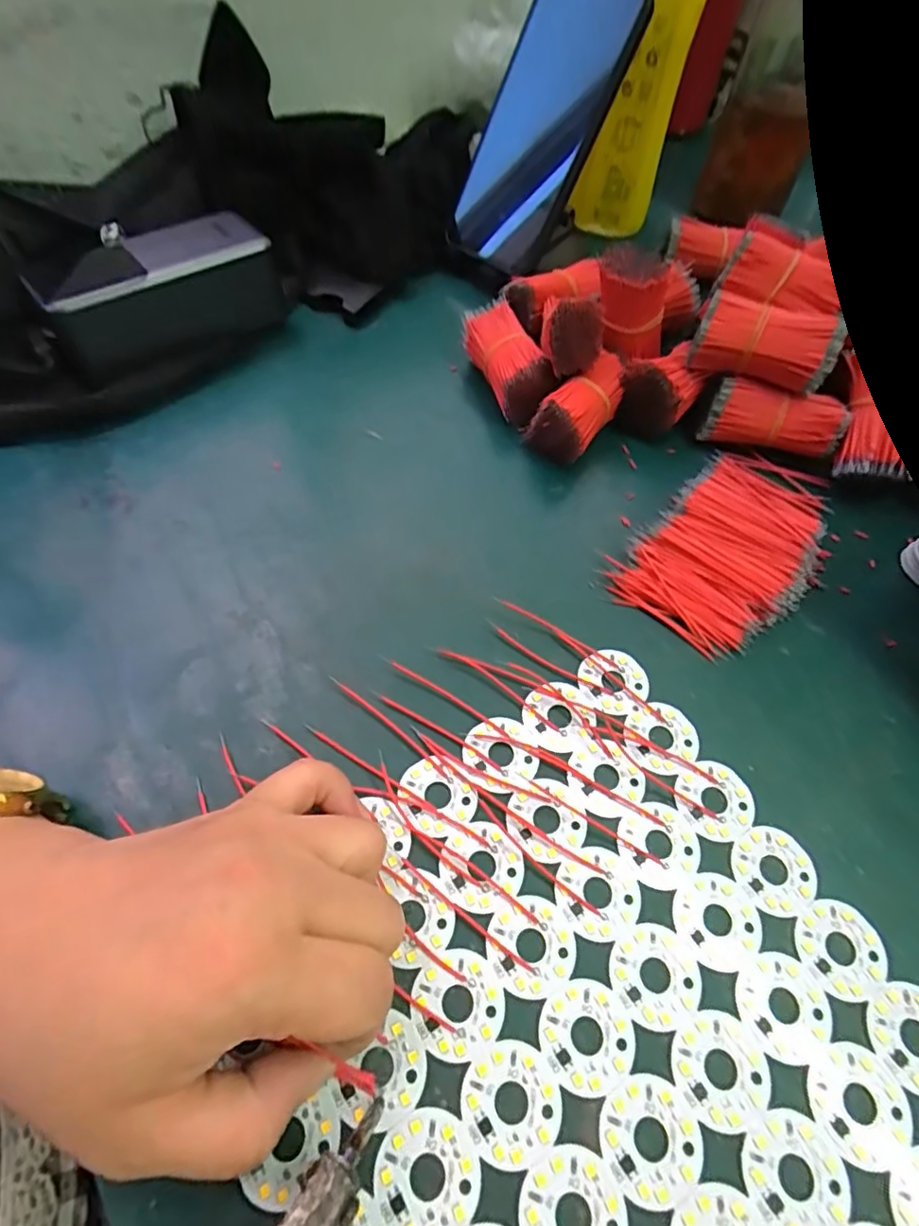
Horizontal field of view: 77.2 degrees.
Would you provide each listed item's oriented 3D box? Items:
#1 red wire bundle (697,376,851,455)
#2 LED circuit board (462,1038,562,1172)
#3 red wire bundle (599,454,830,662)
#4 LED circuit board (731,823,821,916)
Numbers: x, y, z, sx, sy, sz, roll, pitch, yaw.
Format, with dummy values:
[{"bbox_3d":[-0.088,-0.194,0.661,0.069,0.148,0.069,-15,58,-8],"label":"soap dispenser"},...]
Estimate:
[{"bbox_3d":[0.173,-0.107,0.323,0.069,0.031,0.024,12,55,5],"label":"red wire bundle"},{"bbox_3d":[0.016,0.153,0.179,0.030,0.004,0.030,-17,61,-12],"label":"LED circuit board"},{"bbox_3d":[0.143,-0.038,0.293,0.075,0.017,0.136,41,66,20],"label":"red wire bundle"},{"bbox_3d":[0.119,0.097,0.217,0.030,0.004,0.030,-27,64,-17],"label":"LED circuit board"}]

